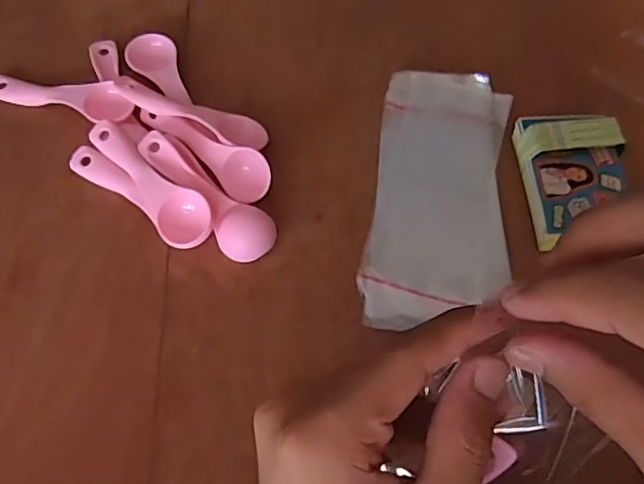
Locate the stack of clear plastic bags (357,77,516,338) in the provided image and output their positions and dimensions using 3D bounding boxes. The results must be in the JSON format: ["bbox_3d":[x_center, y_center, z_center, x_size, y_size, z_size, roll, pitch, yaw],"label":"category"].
[{"bbox_3d":[0.085,-0.036,0.411,0.093,0.011,0.204,10,64,2],"label":"stack of clear plastic bags"}]

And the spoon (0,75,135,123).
[{"bbox_3d":[-0.192,-0.107,0.427,0.114,0.025,0.029,19,65,7],"label":"spoon"}]

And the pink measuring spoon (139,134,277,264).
[{"bbox_3d":[-0.077,-0.035,0.399,0.037,0.020,0.116,-40,72,-19],"label":"pink measuring spoon"}]

